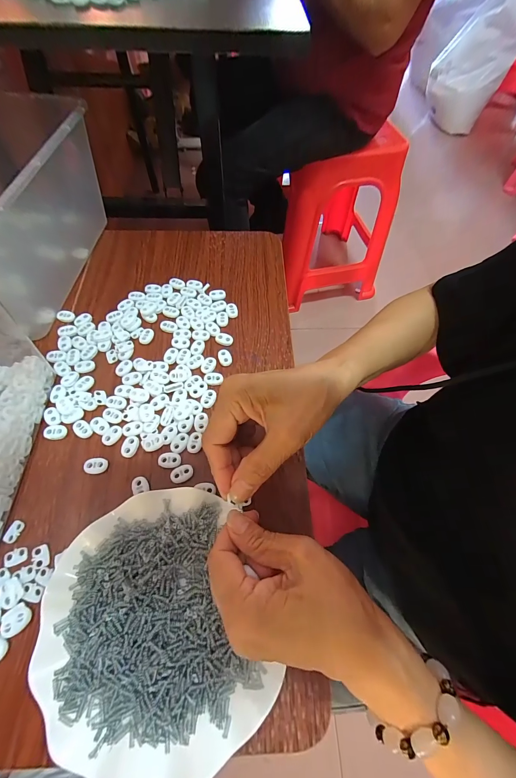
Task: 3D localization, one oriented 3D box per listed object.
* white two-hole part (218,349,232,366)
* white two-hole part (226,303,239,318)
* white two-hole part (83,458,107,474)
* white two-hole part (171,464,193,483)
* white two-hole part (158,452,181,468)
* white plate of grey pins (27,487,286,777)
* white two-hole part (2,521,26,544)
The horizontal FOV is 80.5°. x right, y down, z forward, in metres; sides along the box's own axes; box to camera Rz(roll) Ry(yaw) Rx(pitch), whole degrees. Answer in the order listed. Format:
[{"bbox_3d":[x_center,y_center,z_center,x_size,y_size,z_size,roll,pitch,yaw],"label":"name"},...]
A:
[{"bbox_3d":[-0.040,-0.039,0.372,0.015,0.007,0.022,-20,66,-12],"label":"white two-hole part"},{"bbox_3d":[-0.035,-0.105,0.409,0.016,0.006,0.021,-11,65,-8],"label":"white two-hole part"},{"bbox_3d":[-0.164,0.078,0.309,0.022,0.008,0.015,-1,64,-3],"label":"white two-hole part"},{"bbox_3d":[-0.077,0.085,0.307,0.022,0.004,0.016,-20,66,-12],"label":"white two-hole part"},{"bbox_3d":[-0.090,0.072,0.311,0.022,0.004,0.015,3,64,-1],"label":"white two-hole part"},{"bbox_3d":[-0.086,0.184,0.244,0.156,0.029,0.180,-17,66,-11],"label":"white plate of grey pins"},{"bbox_3d":[-0.225,0.131,0.281,0.012,0.004,0.019,11,64,3],"label":"white two-hole part"}]

